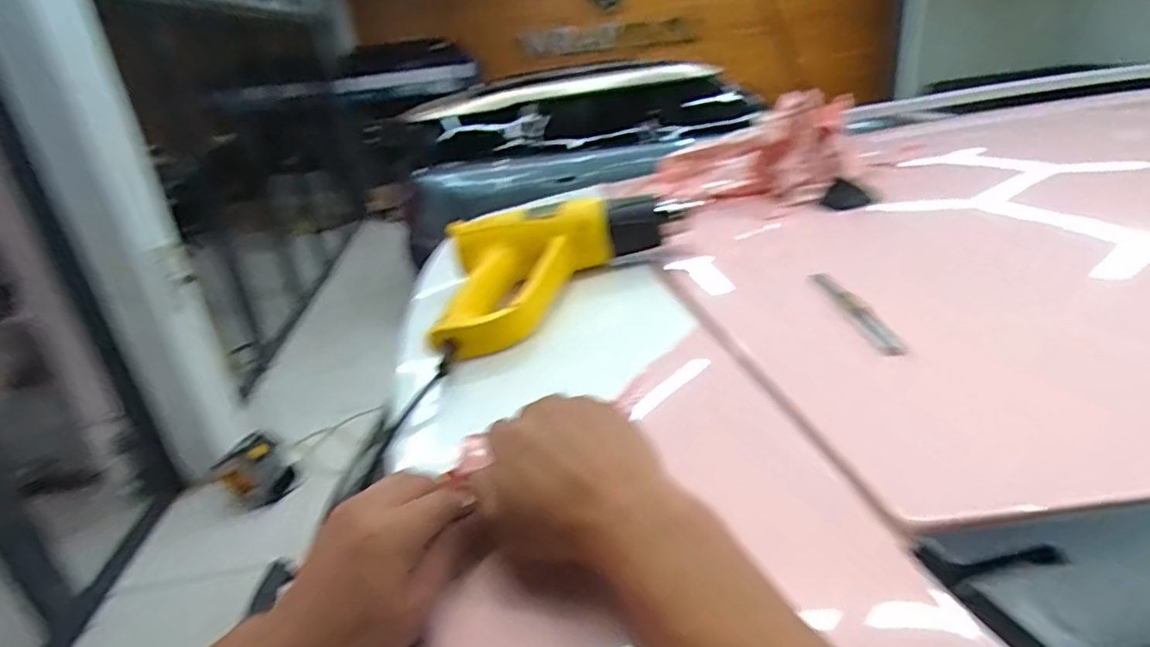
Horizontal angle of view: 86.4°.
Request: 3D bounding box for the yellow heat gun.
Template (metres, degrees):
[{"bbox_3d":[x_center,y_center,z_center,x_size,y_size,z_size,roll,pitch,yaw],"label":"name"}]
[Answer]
[{"bbox_3d":[-0.043,-0.064,0.638,0.264,0.096,0.151,-20,28,-26],"label":"yellow heat gun"}]

